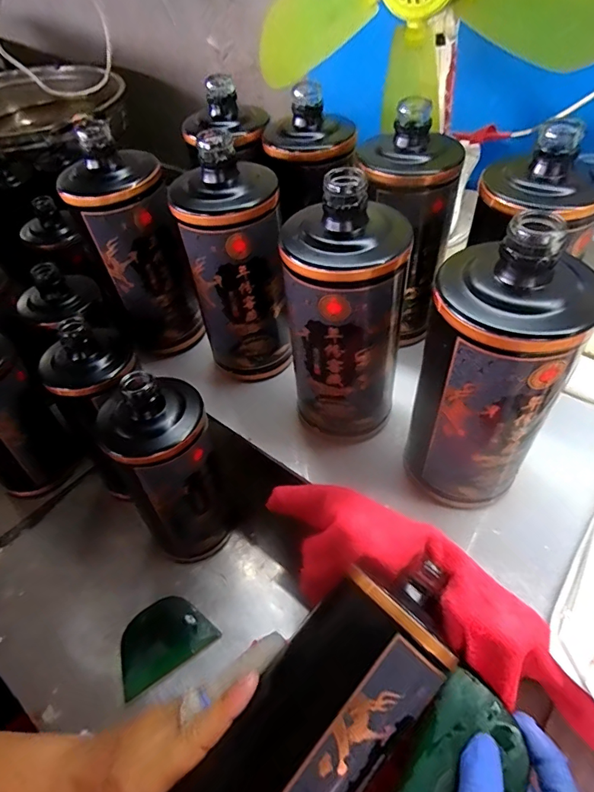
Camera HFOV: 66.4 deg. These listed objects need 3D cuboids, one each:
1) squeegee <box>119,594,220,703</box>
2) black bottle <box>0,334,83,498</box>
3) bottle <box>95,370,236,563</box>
[{"bbox_3d":[-0.116,0.207,0.387,0.079,0.004,0.057,-30,56,-23],"label":"squeegee"},{"bbox_3d":[-0.289,0.021,0.449,0.079,0.182,0.071,-32,54,-24],"label":"black bottle"},{"bbox_3d":[-0.104,0.069,0.385,0.079,0.198,0.071,-20,50,-15],"label":"bottle"}]

